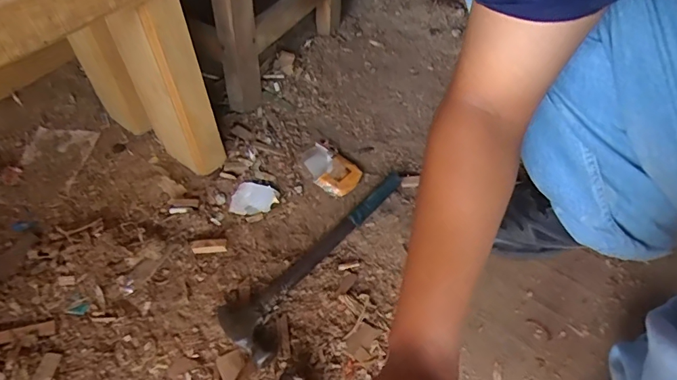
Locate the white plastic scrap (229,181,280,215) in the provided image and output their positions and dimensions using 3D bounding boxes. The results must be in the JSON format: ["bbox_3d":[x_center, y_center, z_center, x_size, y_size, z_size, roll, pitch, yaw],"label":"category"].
[{"bbox_3d":[-0.132,0.015,0.674,0.065,0.010,0.058,17,56,14],"label":"white plastic scrap"}]

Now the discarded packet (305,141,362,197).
[{"bbox_3d":[-0.017,-0.038,0.718,0.073,0.025,0.113,-34,59,-22],"label":"discarded packet"}]

